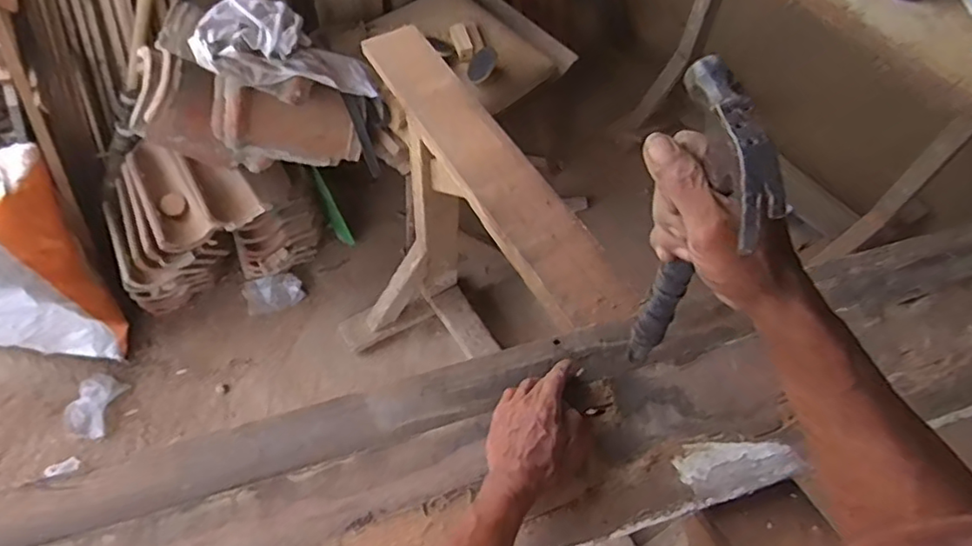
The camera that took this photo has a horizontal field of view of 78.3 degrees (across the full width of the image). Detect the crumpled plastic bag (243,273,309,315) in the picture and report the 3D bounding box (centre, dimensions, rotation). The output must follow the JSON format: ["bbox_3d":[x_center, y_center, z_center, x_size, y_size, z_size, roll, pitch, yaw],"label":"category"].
[{"bbox_3d":[-0.590,0.054,1.660,0.163,0.048,0.088,-12,60,-8],"label":"crumpled plastic bag"}]

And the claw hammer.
[{"bbox_3d":[0.135,-0.004,0.456,0.037,0.323,0.106,-17,62,-12],"label":"claw hammer"}]

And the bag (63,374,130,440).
[{"bbox_3d":[-0.981,0.330,1.492,0.123,0.063,0.157,21,61,11],"label":"bag"}]

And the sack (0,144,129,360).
[{"bbox_3d":[-1.185,-0.050,1.455,0.450,0.424,0.387,-5,58,-3],"label":"sack"}]

